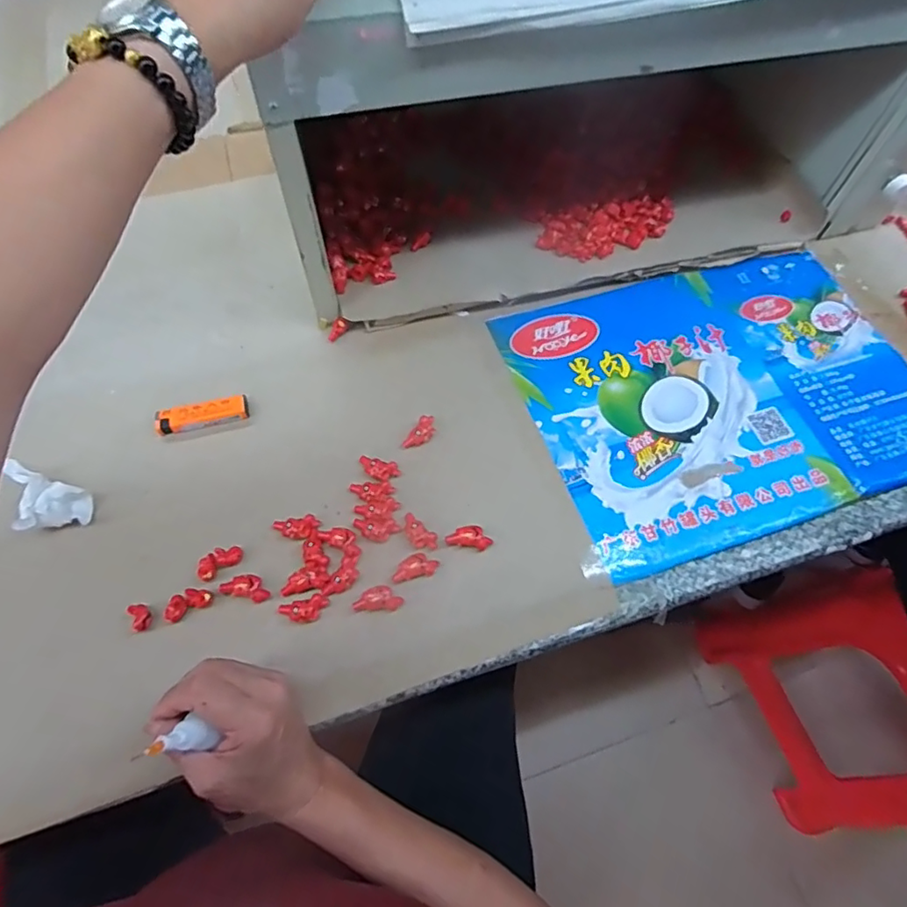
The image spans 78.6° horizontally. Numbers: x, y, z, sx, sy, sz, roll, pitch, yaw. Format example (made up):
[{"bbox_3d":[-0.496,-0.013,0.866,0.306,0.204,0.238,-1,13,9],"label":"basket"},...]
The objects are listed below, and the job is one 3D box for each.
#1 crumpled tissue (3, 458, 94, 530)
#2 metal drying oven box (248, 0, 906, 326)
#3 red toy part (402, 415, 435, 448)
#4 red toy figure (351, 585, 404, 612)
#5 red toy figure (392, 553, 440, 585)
[{"bbox_3d":[-0.340,0.043,0.456,0.070,0.042,0.046,20,65,7],"label":"crumpled tissue"},{"bbox_3d":[0.152,-0.372,0.541,0.627,0.279,0.275,-12,65,-8],"label":"metal drying oven box"},{"bbox_3d":[-0.029,-0.019,0.512,0.018,0.011,0.038,31,67,12],"label":"red toy part"},{"bbox_3d":[-0.060,0.116,0.443,0.039,0.013,0.019,2,64,-1],"label":"red toy figure"},{"bbox_3d":[-0.032,0.094,0.457,0.038,0.013,0.018,-11,65,-8],"label":"red toy figure"}]

